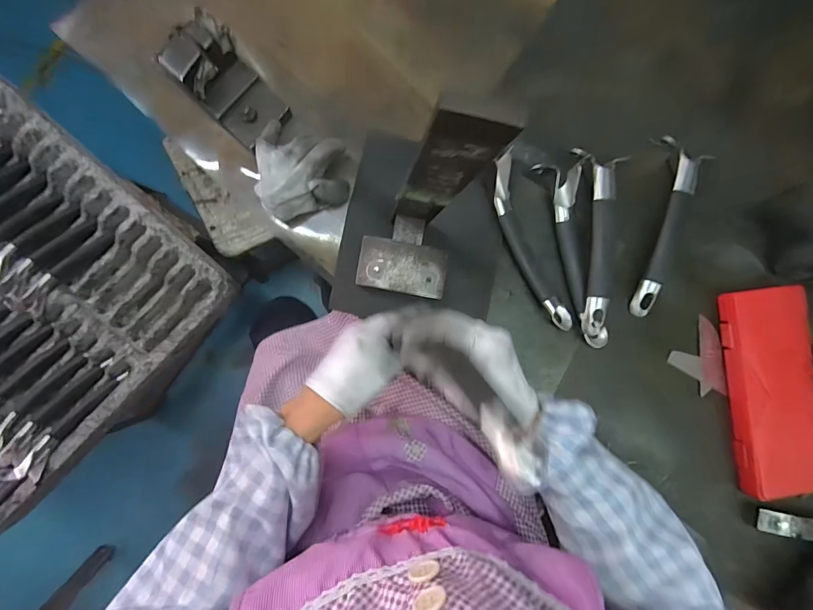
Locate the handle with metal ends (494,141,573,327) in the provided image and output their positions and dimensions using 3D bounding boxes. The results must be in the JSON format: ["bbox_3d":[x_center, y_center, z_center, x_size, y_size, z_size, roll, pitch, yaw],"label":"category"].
[{"bbox_3d":[0.138,-0.067,0.448,0.036,0.032,0.209,-23,92,-7],"label":"handle with metal ends"}]

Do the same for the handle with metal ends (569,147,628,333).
[{"bbox_3d":[0.227,-0.075,0.458,0.044,0.033,0.214,-1,89,-7],"label":"handle with metal ends"}]

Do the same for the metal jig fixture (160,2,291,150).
[{"bbox_3d":[-0.174,-0.216,0.389,0.091,0.064,0.068,38,85,-5],"label":"metal jig fixture"}]

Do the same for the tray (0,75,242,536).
[{"bbox_3d":[-0.650,0.000,0.594,0.570,0.080,0.565,41,85,-5],"label":"tray"}]

